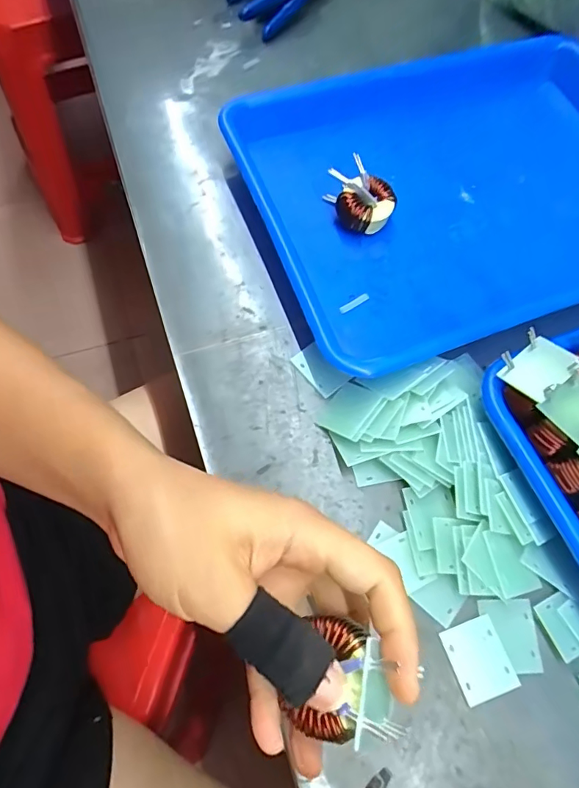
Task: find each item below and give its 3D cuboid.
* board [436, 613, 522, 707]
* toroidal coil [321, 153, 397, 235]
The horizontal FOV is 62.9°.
[{"bbox_3d":[0.098,0.136,0.243,0.029,0.004,0.035,-18,69,-9],"label":"board"},{"bbox_3d":[0.051,-0.140,0.342,0.036,0.030,0.048,-38,73,-16],"label":"toroidal coil"}]

